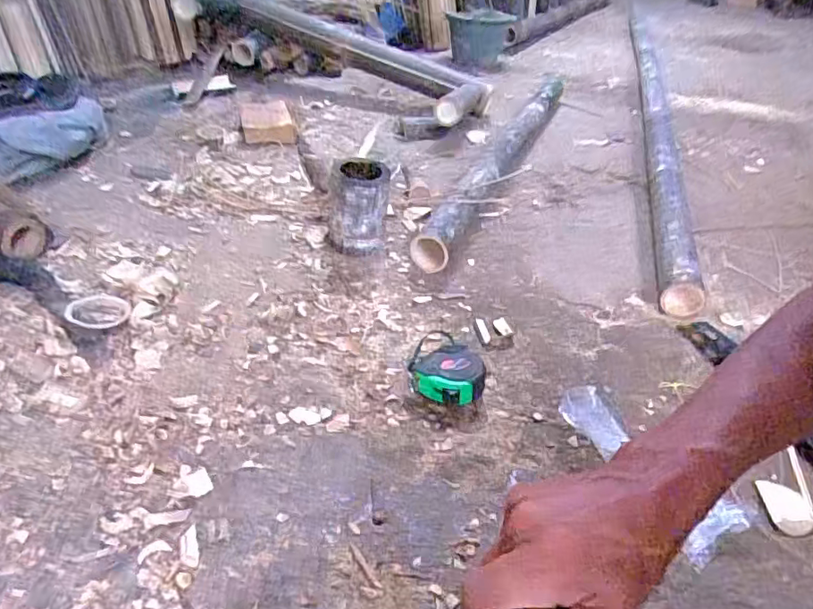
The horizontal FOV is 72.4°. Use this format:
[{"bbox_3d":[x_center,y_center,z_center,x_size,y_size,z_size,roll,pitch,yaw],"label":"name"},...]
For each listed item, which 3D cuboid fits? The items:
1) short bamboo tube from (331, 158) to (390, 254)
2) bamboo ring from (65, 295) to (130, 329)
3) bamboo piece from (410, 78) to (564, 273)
[{"bbox_3d":[-0.079,-0.165,0.930,0.095,0.148,0.086,1,38,-8],"label":"short bamboo tube"},{"bbox_3d":[-0.419,0.006,0.754,0.076,0.015,0.080,-17,43,-28],"label":"bamboo ring"},{"bbox_3d":[0.237,-0.347,1.281,0.078,0.093,1.028,19,39,16],"label":"bamboo piece"}]

